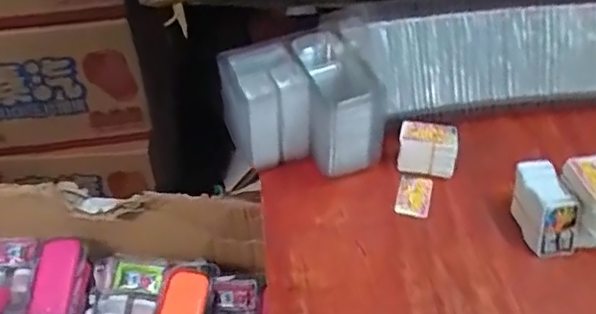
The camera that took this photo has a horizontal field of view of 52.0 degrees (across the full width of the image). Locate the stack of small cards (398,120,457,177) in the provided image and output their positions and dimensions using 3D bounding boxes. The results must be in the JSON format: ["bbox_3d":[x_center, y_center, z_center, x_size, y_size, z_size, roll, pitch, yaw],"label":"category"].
[{"bbox_3d":[0.127,-0.006,0.605,0.054,0.050,0.032,3,39,7],"label":"stack of small cards"}]

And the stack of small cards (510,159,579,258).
[{"bbox_3d":[0.215,0.044,0.532,0.034,0.053,0.063,-9,39,-8],"label":"stack of small cards"}]

